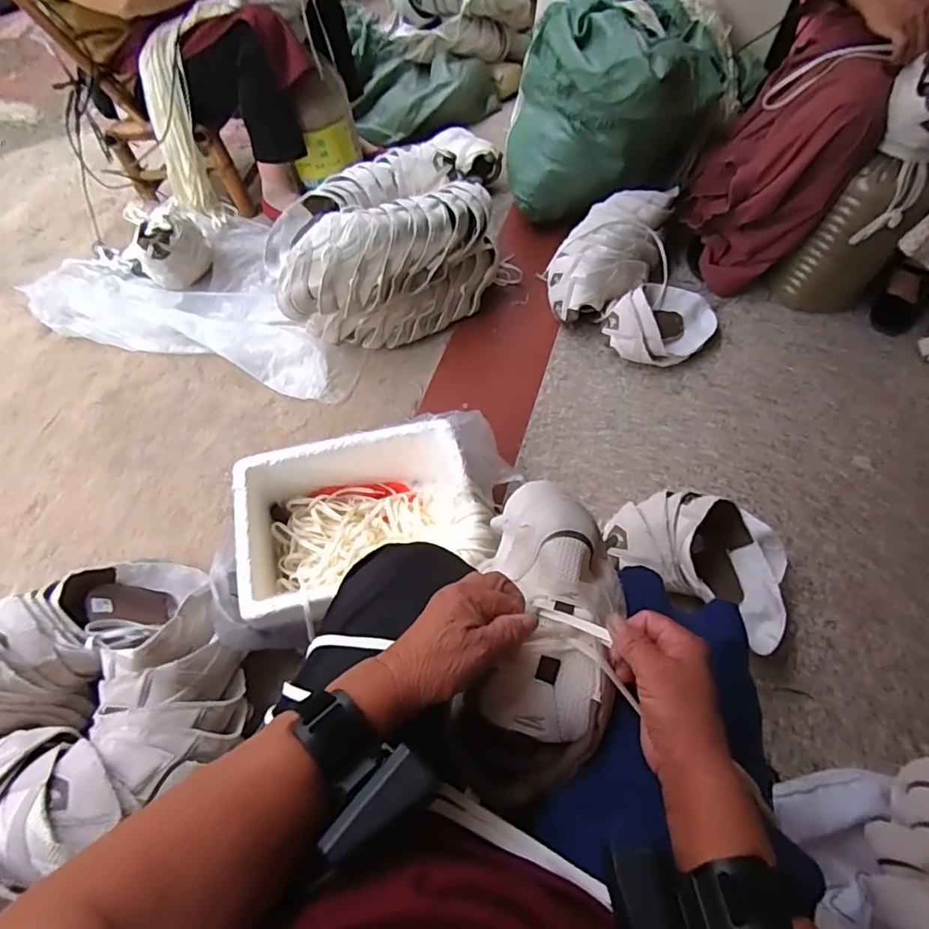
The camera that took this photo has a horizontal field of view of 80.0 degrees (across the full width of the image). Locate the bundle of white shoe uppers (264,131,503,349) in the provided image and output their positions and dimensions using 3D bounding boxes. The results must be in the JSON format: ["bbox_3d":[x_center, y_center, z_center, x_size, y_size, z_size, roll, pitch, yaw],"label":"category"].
[{"bbox_3d":[-0.171,-0.452,1.171,0.443,0.249,0.310,-16,61,-11],"label":"bundle of white shoe uppers"}]

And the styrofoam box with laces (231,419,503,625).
[{"bbox_3d":[-0.138,0.090,0.869,0.394,0.143,0.263,-13,61,-9],"label":"styrofoam box with laces"}]

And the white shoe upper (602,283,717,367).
[{"bbox_3d":[0.416,-0.304,1.165,0.184,0.109,0.248,38,65,19],"label":"white shoe upper"}]

